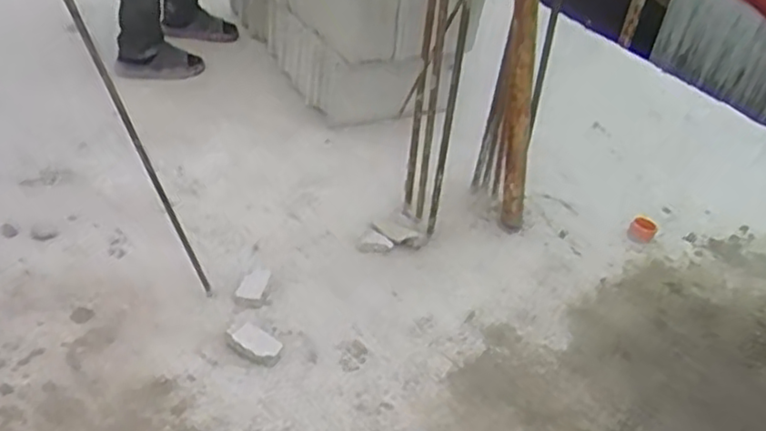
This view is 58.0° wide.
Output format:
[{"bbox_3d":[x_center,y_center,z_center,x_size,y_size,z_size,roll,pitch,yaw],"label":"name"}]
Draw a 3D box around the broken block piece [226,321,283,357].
[{"bbox_3d":[-0.238,0.228,1.272,0.101,0.013,0.055,28,43,26],"label":"broken block piece"}]

